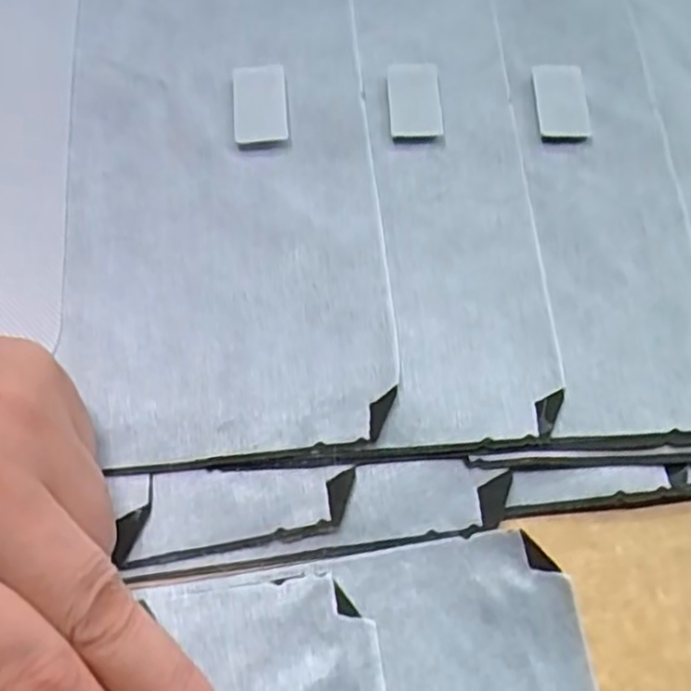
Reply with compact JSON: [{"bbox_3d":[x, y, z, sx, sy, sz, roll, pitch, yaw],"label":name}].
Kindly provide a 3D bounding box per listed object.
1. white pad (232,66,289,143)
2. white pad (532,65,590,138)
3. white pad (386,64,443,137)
[{"bbox_3d":[-0.031,-0.087,0.262,0.019,0.008,0.037,-4,62,-3],"label":"white pad"},{"bbox_3d":[0.079,-0.090,0.267,0.019,0.005,0.034,2,62,0],"label":"white pad"},{"bbox_3d":[0.025,-0.089,0.265,0.019,0.007,0.034,0,62,-1],"label":"white pad"}]

